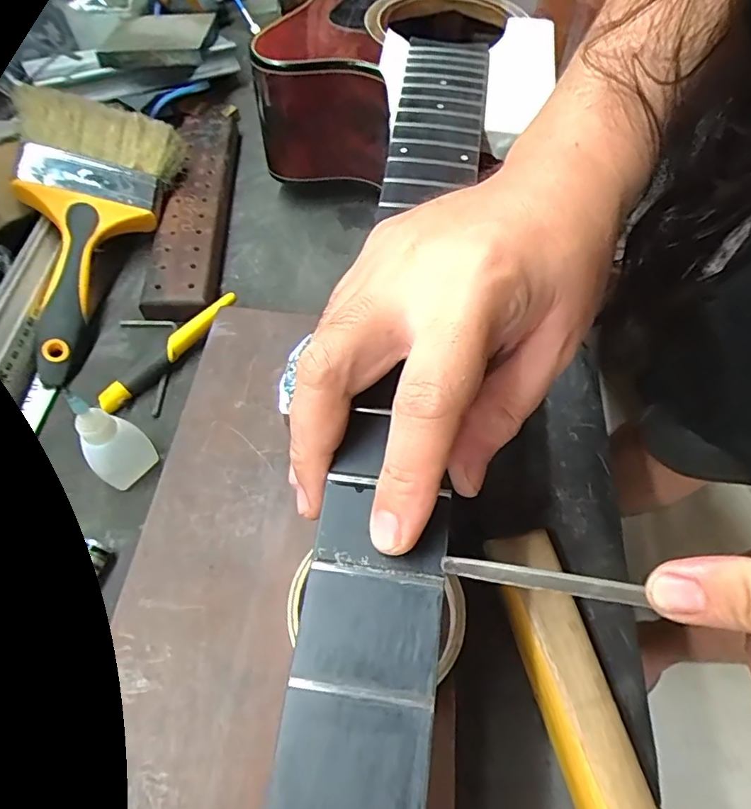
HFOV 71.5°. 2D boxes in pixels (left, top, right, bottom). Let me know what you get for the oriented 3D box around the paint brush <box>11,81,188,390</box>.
[{"bbox_3d":[-0.228,-0.133,0.391,0.114,0.020,0.232,14,70,-21],"label":"paint brush"}]

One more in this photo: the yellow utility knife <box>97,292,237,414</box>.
[{"bbox_3d":[-0.143,-0.039,0.368,0.016,0.016,0.118,36,64,20],"label":"yellow utility knife"}]

